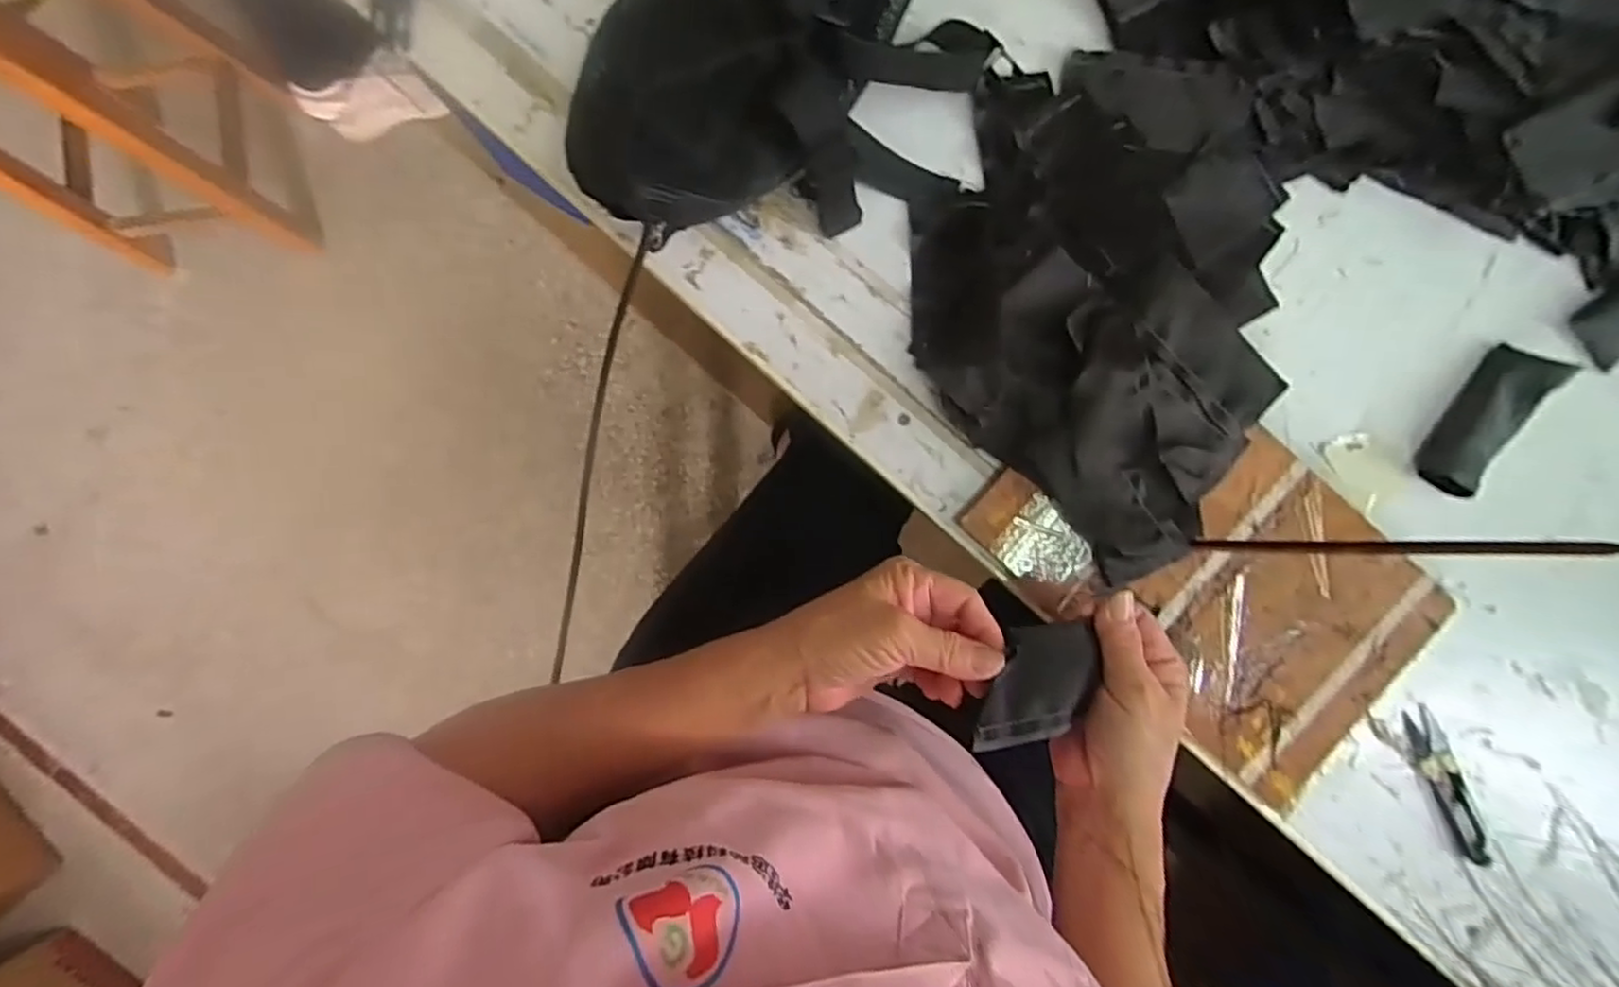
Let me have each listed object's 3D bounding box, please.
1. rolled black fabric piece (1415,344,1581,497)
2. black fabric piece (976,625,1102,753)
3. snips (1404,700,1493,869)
[{"bbox_3d":[0.423,-0.047,0.438,0.038,0.023,0.100,41,88,0],"label":"rolled black fabric piece"},{"bbox_3d":[0.115,0.097,0.360,0.083,0.012,0.056,5,84,-26],"label":"black fabric piece"},{"bbox_3d":[0.403,0.183,0.443,0.021,0.008,0.101,-25,89,-2],"label":"snips"}]

